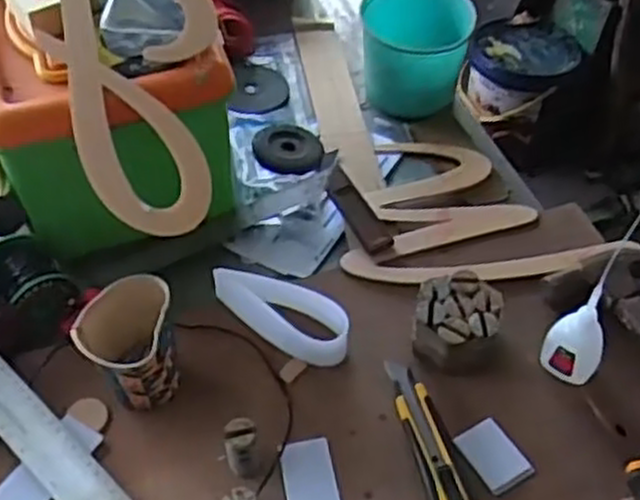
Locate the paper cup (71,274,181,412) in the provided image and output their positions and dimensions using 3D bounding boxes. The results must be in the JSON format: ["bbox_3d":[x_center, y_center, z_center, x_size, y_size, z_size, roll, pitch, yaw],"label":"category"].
[{"bbox_3d":[-0.148,0.080,0.630,0.069,0.091,0.080,-1,50,0],"label":"paper cup"}]

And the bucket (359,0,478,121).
[{"bbox_3d":[0.107,-0.227,0.893,0.116,0.106,0.127,0,50,1],"label":"bucket"}]

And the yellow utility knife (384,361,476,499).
[{"bbox_3d":[0.088,0.155,0.616,0.041,0.014,0.159,-7,50,-5],"label":"yellow utility knife"}]

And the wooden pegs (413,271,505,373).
[{"bbox_3d":[0.117,0.061,0.672,0.074,0.049,0.075,0,50,1],"label":"wooden pegs"}]

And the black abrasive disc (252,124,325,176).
[{"bbox_3d":[-0.034,-0.109,0.855,0.073,0.007,0.087,-6,50,-4],"label":"black abrasive disc"}]

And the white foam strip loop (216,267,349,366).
[{"bbox_3d":[-0.034,0.055,0.689,0.129,0.050,0.042,24,54,20],"label":"white foam strip loop"}]

